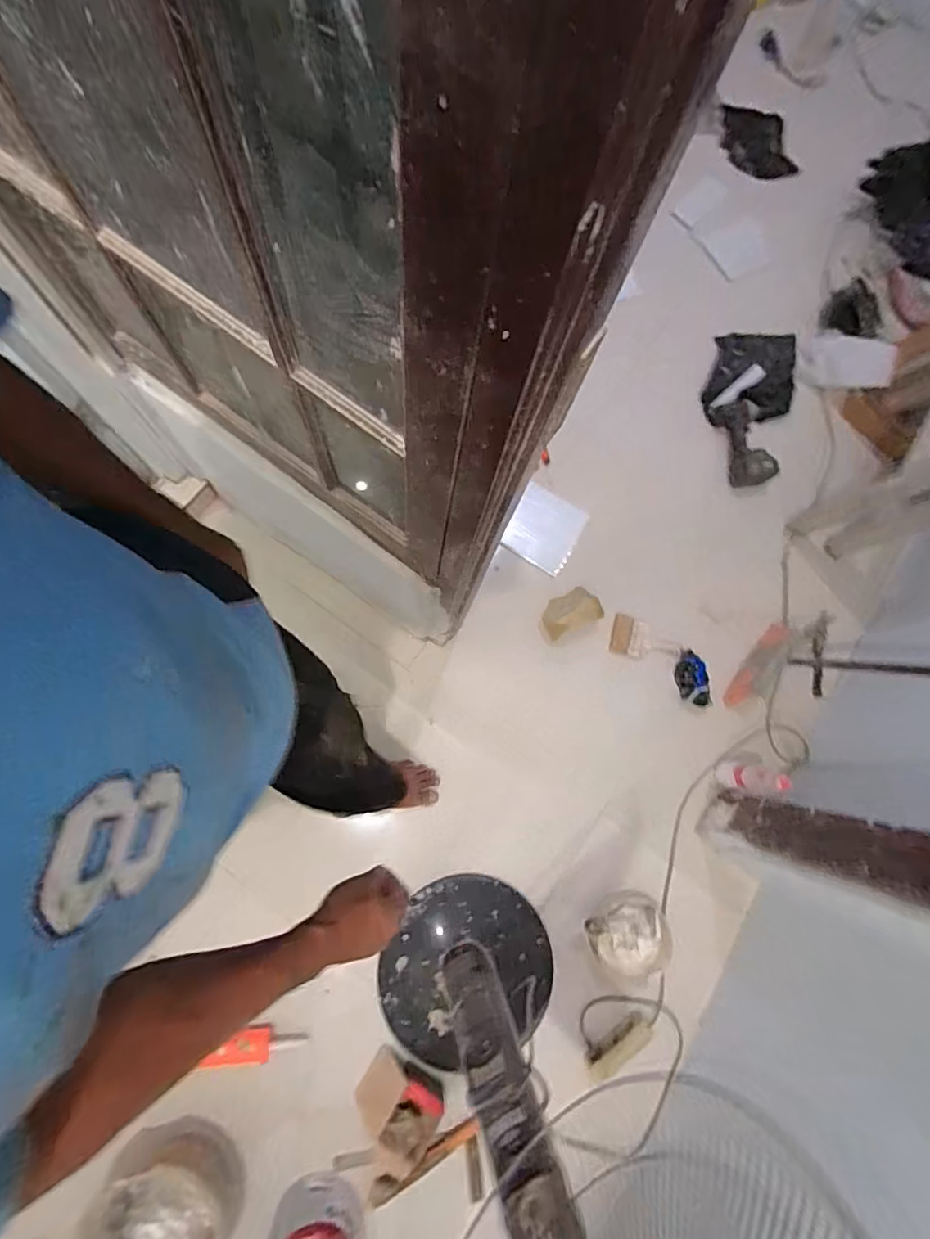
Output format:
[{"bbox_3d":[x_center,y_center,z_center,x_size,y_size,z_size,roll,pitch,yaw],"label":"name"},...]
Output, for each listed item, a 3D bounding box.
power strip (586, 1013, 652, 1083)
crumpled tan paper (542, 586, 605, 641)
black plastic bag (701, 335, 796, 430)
[{"bbox_3d":[0.340,0.928,1.165,0.181,0.050,0.046,-10,79,-35],"label":"power strip"},{"bbox_3d":[0.279,-0.019,1.422,0.149,0.043,0.099,-26,81,-10],"label":"crumpled tan paper"},{"bbox_3d":[0.855,-0.721,1.607,0.273,0.027,0.331,7,77,-4],"label":"black plastic bag"}]

